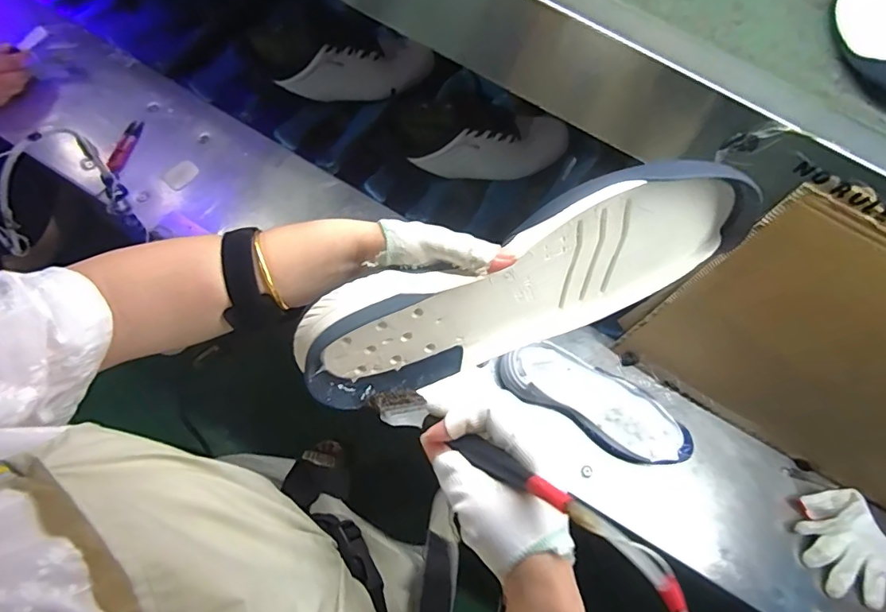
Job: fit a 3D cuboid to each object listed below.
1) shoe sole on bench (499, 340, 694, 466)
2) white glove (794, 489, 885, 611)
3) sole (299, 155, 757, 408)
[{"bbox_3d":[0.214,0.133,0.683,0.278,0.057,0.108,28,70,8],"label":"shoe sole on bench"},{"bbox_3d":[0.546,0.329,0.646,0.109,0.051,0.149,-39,75,-16],"label":"white glove"},{"bbox_3d":[0.061,-0.016,0.364,0.333,0.122,0.045,-22,46,-3],"label":"sole"}]

